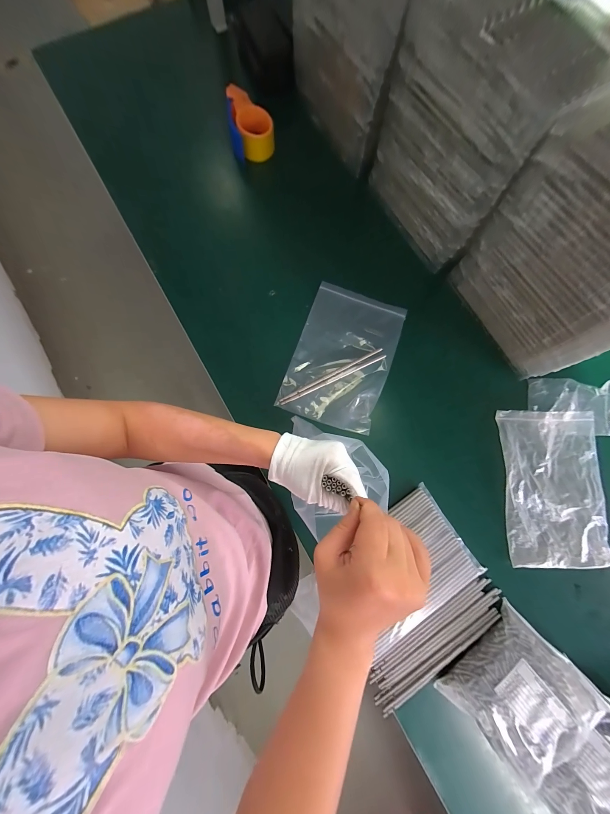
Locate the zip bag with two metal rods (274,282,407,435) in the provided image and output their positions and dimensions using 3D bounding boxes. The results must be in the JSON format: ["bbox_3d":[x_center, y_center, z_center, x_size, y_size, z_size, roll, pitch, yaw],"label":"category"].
[{"bbox_3d":[0.081,-0.109,0.559,0.198,0.019,0.296,20,79,3],"label":"zip bag with two metal rods"}]

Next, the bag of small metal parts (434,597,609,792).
[{"bbox_3d":[0.358,0.475,0.433,0.187,0.047,0.178,-43,82,-8],"label":"bag of small metal parts"}]

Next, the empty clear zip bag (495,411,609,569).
[{"bbox_3d":[0.483,0.155,0.510,0.181,0.024,0.289,1,79,0],"label":"empty clear zip bag"}]

